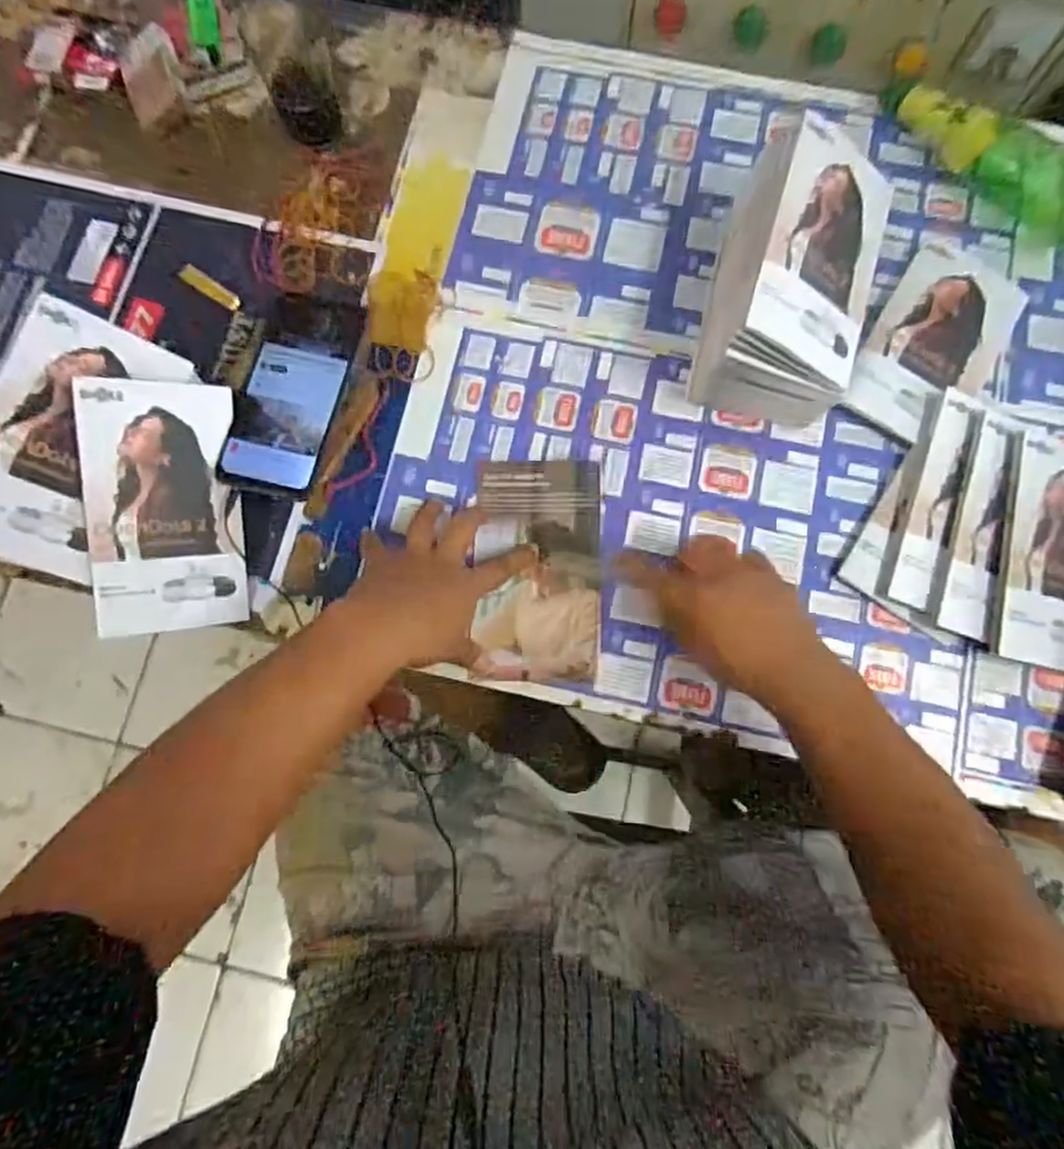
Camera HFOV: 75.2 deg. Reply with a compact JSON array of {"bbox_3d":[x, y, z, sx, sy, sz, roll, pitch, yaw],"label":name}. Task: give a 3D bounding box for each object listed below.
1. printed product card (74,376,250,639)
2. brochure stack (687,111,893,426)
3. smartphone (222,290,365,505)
[{"bbox_3d":[-0.262,-0.048,0.496,0.097,0.010,0.174,-6,97,-38],"label":"printed product card"},{"bbox_3d":[0.201,-0.220,0.533,0.112,0.110,0.201,14,79,3],"label":"brochure stack"},{"bbox_3d":[-0.183,-0.137,0.523,0.074,0.011,0.158,14,79,3],"label":"smartphone"}]

